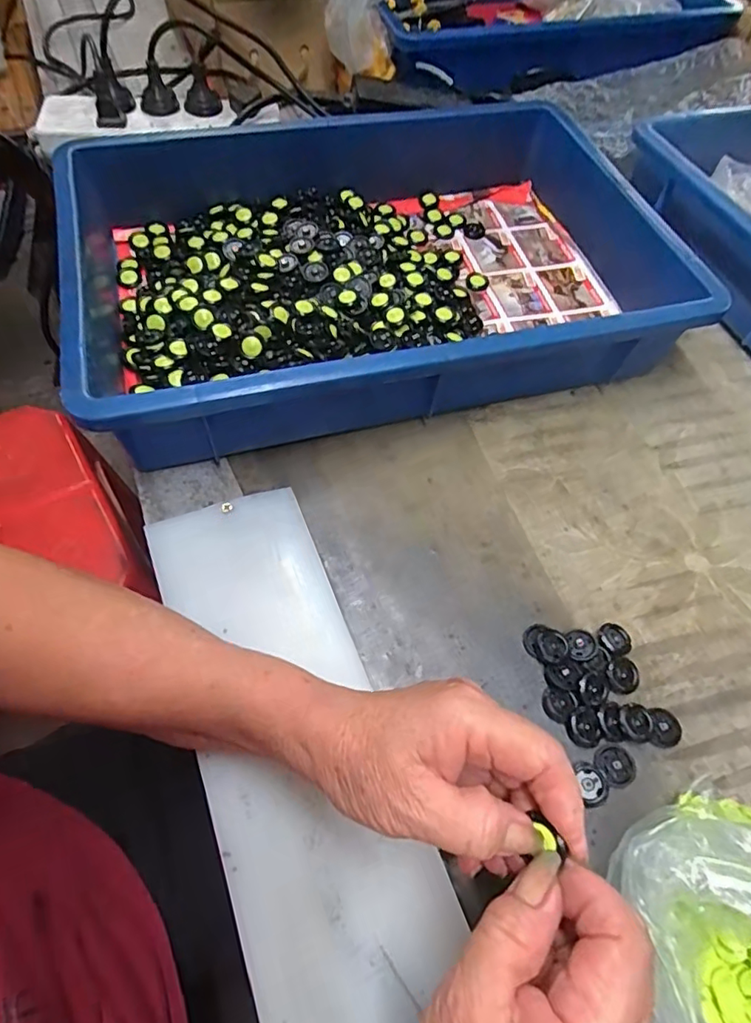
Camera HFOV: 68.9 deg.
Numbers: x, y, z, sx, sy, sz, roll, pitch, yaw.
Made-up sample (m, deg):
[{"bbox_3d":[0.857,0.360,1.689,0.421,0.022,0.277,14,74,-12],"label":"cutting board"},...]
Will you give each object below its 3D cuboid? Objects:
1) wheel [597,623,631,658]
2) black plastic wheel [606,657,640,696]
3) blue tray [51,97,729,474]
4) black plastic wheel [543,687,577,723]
[{"bbox_3d":[0.141,0.076,0.323,0.019,0.006,0.020,2,58,-2],"label":"wheel"},{"bbox_3d":[0.141,0.093,0.312,0.021,0.004,0.018,-30,65,-20],"label":"black plastic wheel"},{"bbox_3d":[-0.002,-0.188,0.433,0.428,0.089,0.282,-13,60,-11],"label":"blue tray"},{"bbox_3d":[0.101,0.107,0.303,0.017,0.004,0.016,2,58,-2],"label":"black plastic wheel"}]

